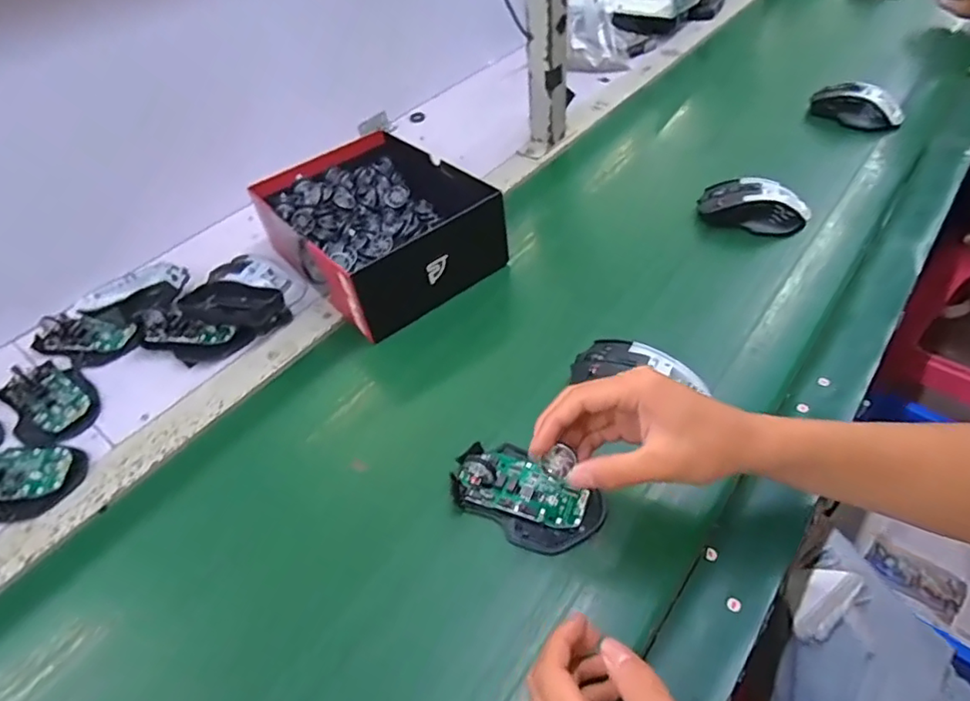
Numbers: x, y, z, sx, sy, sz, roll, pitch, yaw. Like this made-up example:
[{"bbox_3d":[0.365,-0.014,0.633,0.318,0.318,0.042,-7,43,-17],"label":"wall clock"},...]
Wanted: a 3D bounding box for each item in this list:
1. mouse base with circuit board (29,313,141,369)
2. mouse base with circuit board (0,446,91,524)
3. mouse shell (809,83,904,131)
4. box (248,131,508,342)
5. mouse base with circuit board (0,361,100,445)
[{"bbox_3d":[-0.426,-0.015,0.610,0.111,0.019,0.056,6,48,11],"label":"mouse base with circuit board"},{"bbox_3d":[-0.412,0.110,0.490,0.116,0.020,0.064,-2,47,5],"label":"mouse base with circuit board"},{"bbox_3d":[0.507,-0.331,0.781,0.115,0.043,0.050,23,54,25],"label":"mouse shell"},{"bbox_3d":[-0.121,-0.142,0.648,0.187,0.083,0.250,-35,53,-24],"label":"box"},{"bbox_3d":[-0.424,0.045,0.550,0.113,0.023,0.070,30,57,29],"label":"mouse base with circuit board"}]

